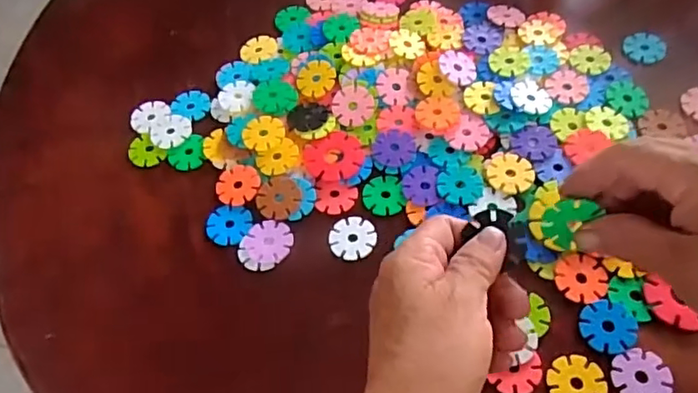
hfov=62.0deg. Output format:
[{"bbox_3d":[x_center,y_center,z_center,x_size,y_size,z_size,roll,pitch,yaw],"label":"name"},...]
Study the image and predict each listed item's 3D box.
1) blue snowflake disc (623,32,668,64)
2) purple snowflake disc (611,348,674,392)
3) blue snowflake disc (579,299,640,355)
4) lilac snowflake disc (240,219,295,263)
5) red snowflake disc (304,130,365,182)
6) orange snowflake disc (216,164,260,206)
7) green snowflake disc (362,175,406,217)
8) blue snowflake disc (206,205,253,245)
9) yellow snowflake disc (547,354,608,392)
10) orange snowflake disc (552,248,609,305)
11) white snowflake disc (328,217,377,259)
[{"bbox_3d":[0.236,-0.120,0.463,0.031,0.005,0.031,-3,58,5],"label":"blue snowflake disc"},{"bbox_3d":[0.165,0.102,0.327,0.030,0.005,0.031,-3,58,5],"label":"purple snowflake disc"},{"bbox_3d":[0.153,0.076,0.343,0.031,0.004,0.032,-3,58,5],"label":"blue snowflake disc"},{"bbox_3d":[-0.056,0.029,0.392,0.034,0.004,0.029,8,59,12],"label":"lilac snowflake disc"},{"bbox_3d":[-0.011,-0.031,0.422,0.042,0.004,0.041,-3,58,5],"label":"red snowflake disc"},{"bbox_3d":[-0.080,-0.010,0.420,0.031,0.004,0.033,-3,58,5],"label":"orange snowflake disc"},{"bbox_3d":[0.025,-0.001,0.409,0.028,0.004,0.031,-6,57,3],"label":"green snowflake disc"},{"bbox_3d":[-0.085,0.019,0.407,0.031,0.004,0.030,-3,58,5],"label":"blue snowflake disc"},{"bbox_3d":[0.129,0.105,0.327,0.031,0.004,0.030,-3,58,5],"label":"yellow snowflake disc"},{"bbox_3d":[0.144,0.050,0.360,0.030,0.006,0.032,-3,58,5],"label":"orange snowflake disc"},{"bbox_3d":[0.003,0.027,0.390,0.031,0.004,0.032,-3,58,5],"label":"white snowflake disc"}]

